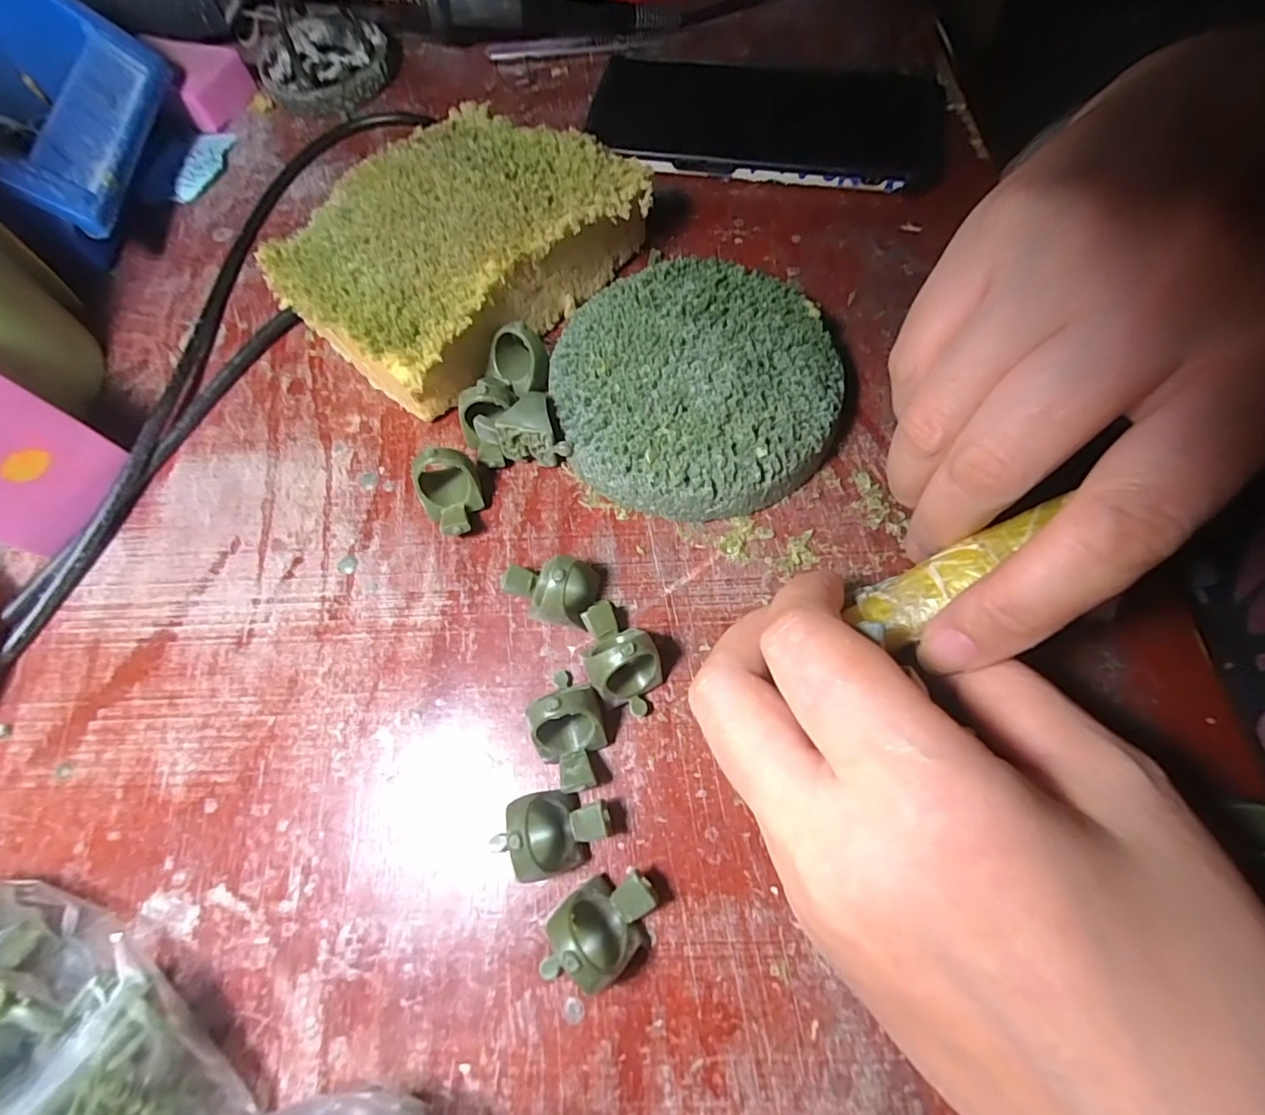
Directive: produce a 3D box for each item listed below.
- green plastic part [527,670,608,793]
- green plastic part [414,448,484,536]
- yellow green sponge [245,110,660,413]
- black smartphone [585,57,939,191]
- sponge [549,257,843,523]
[{"bbox_3d":[-0.018,0.048,0.158,0.019,0.025,0.034,-9,67,-1],"label":"green plastic part"},{"bbox_3d":[-0.062,-0.022,0.190,0.021,0.026,0.018,-35,70,-11],"label":"green plastic part"},{"bbox_3d":[-0.066,-0.124,0.223,0.095,0.043,0.137,41,75,18],"label":"yellow green sponge"},{"bbox_3d":[0.061,-0.214,0.268,0.163,0.014,0.084,7,68,6],"label":"black smartphone"},{"bbox_3d":[0.022,-0.063,0.202,0.097,0.025,0.099,-1,67,3],"label":"sponge"}]

